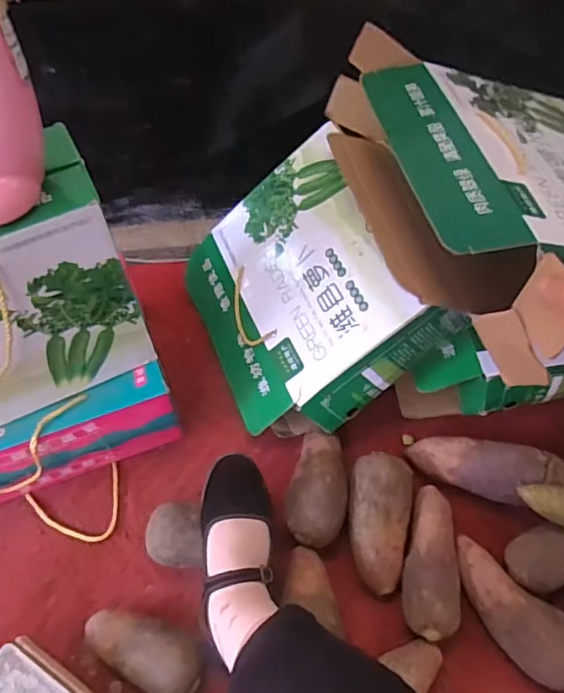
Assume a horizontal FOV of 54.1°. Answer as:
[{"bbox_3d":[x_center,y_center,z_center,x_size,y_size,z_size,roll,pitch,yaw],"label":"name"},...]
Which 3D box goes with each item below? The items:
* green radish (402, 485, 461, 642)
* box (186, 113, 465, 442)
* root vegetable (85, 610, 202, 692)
[{"bbox_3d":[0.190,0.267,0.688,0.068,0.054,0.180,12,58,8],"label":"green radish"},{"bbox_3d":[0.042,-0.081,0.836,0.342,0.114,0.386,-38,58,23],"label":"box"},{"bbox_3d":[-0.159,0.347,0.635,0.144,0.062,0.064,22,60,14],"label":"root vegetable"}]

